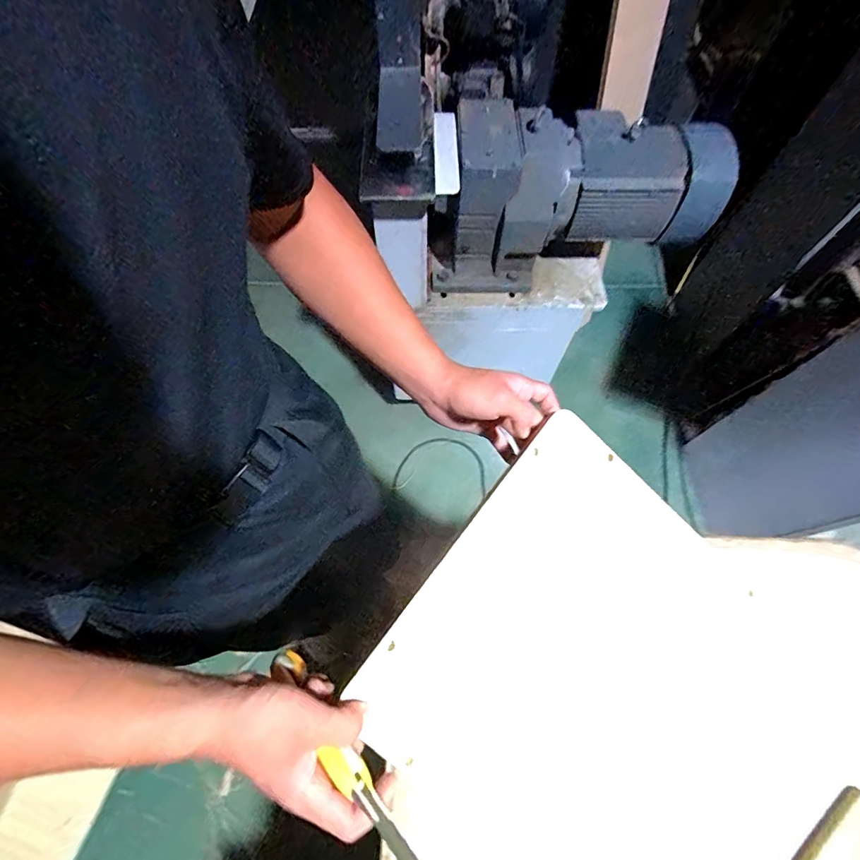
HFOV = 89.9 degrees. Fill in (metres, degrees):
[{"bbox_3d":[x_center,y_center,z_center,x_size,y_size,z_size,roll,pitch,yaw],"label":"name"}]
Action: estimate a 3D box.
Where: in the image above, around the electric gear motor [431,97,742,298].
[{"bbox_3d":[0.326,-0.518,1.001,0.618,0.299,0.249,2,65,0],"label":"electric gear motor"}]

